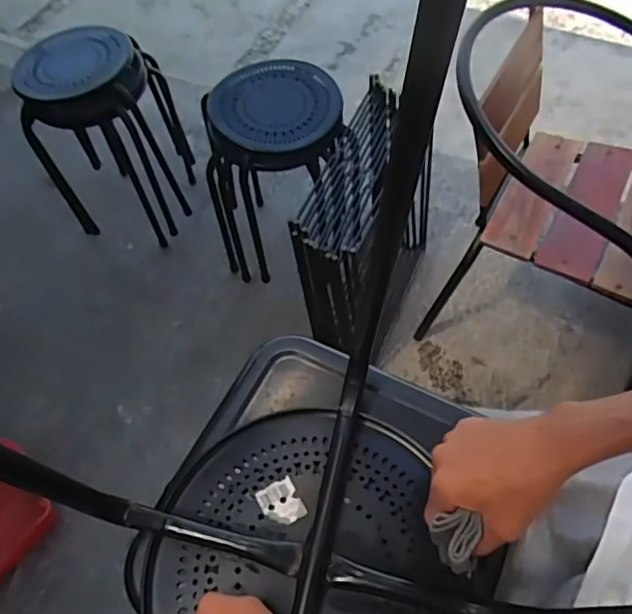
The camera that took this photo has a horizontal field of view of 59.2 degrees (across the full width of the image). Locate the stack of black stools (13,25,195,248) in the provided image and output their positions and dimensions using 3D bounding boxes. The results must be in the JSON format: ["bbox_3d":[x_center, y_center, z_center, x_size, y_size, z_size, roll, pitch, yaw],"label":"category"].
[{"bbox_3d":[-0.536,-0.437,1.486,0.320,0.482,0.311,-8,59,-2],"label":"stack of black stools"}]

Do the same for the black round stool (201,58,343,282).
[{"bbox_3d":[-0.103,-0.317,1.353,0.311,0.435,0.283,-1,59,2],"label":"black round stool"}]

